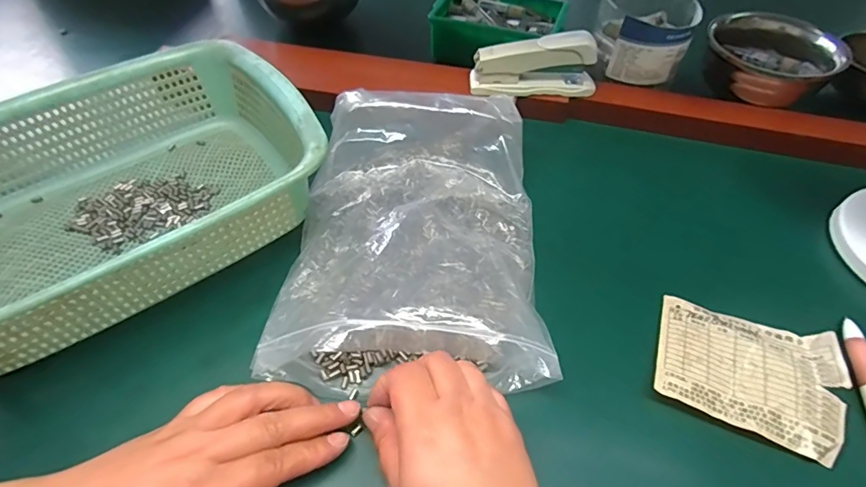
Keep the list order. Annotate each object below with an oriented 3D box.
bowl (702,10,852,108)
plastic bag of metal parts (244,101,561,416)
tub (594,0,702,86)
[{"bbox_3d":[0.349,-0.193,0.490,0.114,0.049,0.114,1,51,-1],"label":"bowl"},{"bbox_3d":[-0.012,-0.016,0.349,0.180,0.063,0.235,2,52,2],"label":"plastic bag of metal parts"},{"bbox_3d":[0.220,-0.222,0.498,0.095,0.063,0.102,1,51,-1],"label":"tub"}]

